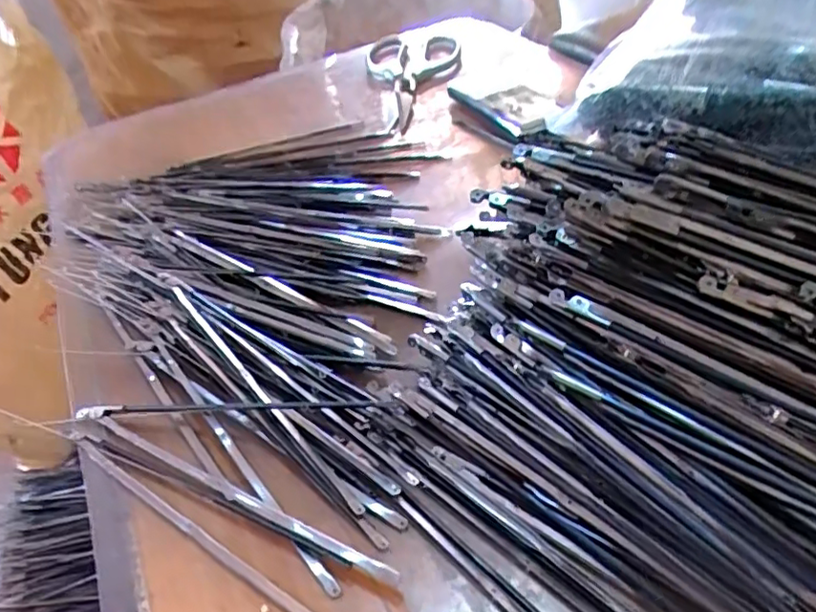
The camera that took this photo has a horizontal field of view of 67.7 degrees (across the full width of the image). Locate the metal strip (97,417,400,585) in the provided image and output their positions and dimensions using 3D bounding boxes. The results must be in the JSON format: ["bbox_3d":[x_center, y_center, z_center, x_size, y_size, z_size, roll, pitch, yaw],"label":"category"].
[{"bbox_3d":[-0.079,0.083,0.270,0.173,0.009,0.008,18,48,26],"label":"metal strip"}]

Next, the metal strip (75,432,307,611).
[{"bbox_3d":[-0.090,0.097,0.260,0.178,0.005,0.007,22,50,29],"label":"metal strip"}]

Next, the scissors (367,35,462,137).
[{"bbox_3d":[0.014,-0.217,0.571,0.092,0.017,0.192,-9,42,-2],"label":"scissors"}]

